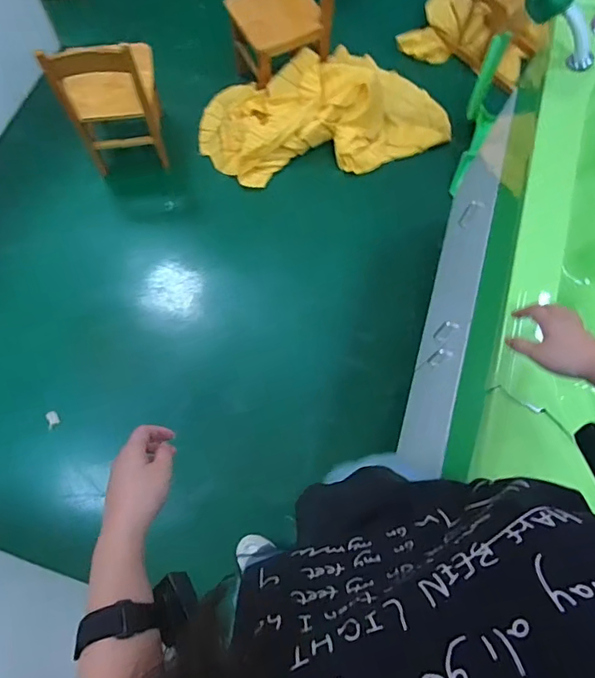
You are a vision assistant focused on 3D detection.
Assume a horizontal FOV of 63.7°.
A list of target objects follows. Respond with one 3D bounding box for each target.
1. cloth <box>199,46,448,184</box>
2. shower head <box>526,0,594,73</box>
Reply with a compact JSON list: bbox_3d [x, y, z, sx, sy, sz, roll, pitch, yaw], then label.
[{"bbox_3d":[0.087,-0.855,1.745,0.906,0.221,0.508,-15,74,-5],"label":"cloth"},{"bbox_3d":[0.453,-0.540,0.817,0.219,0.065,0.057,23,68,-39],"label":"shower head"}]

